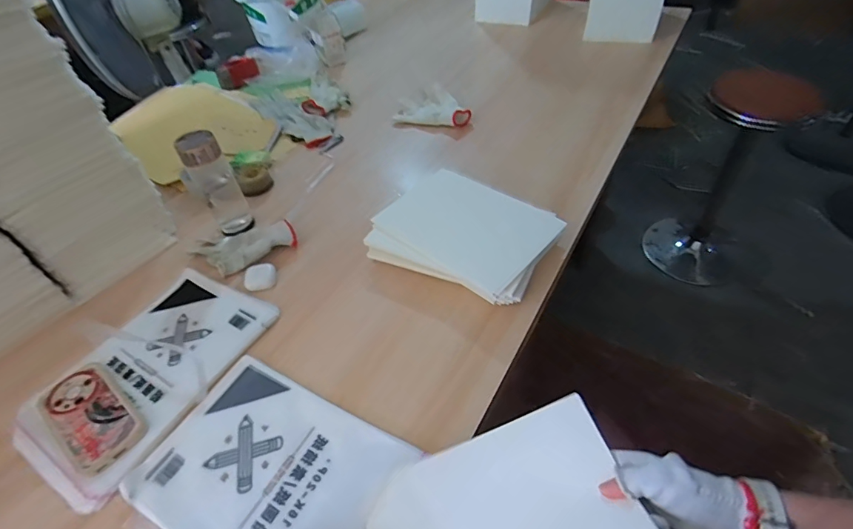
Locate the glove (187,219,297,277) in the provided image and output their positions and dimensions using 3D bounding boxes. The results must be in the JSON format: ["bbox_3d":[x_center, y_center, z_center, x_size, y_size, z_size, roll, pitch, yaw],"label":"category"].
[{"bbox_3d":[-0.320,-0.030,0.759,0.180,0.033,0.093,-12,46,-4],"label":"glove"}]

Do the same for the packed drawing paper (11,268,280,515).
[{"bbox_3d":[-0.389,0.148,0.625,0.207,0.016,0.322,20,52,20],"label":"packed drawing paper"}]

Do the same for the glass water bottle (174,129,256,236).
[{"bbox_3d":[-0.367,-0.136,0.775,0.066,0.187,0.057,-32,51,-22],"label":"glass water bottle"}]

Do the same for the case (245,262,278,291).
[{"bbox_3d":[-0.275,0.021,0.723,0.048,0.015,0.050,-14,47,-7],"label":"case"}]

